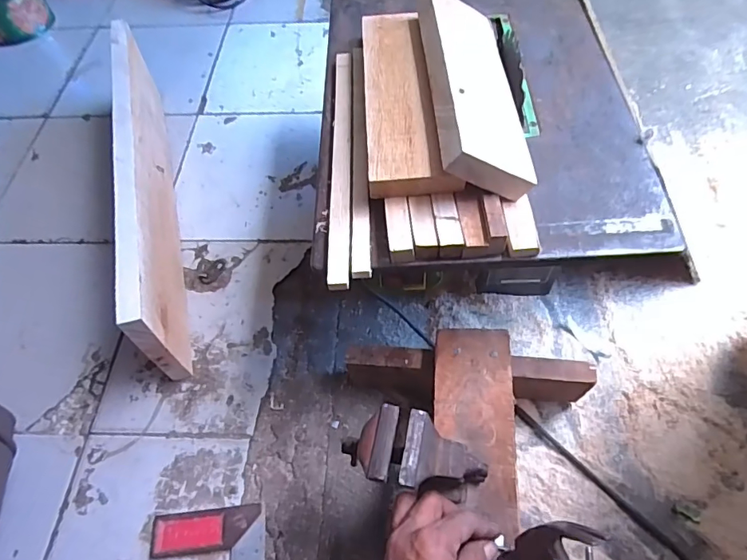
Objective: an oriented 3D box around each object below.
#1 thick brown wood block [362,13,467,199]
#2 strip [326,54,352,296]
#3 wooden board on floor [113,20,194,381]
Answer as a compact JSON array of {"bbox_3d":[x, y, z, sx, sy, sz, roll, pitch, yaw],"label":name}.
[{"bbox_3d":[0.031,-0.193,0.497,0.078,0.023,0.256,-4,58,1],"label":"thick brown wood block"},{"bbox_3d":[-0.033,-0.131,0.497,0.020,0.012,0.317,-2,58,2],"label":"strip"},{"bbox_3d":[-0.331,-0.144,0.708,0.027,0.161,0.575,-16,59,-6],"label":"wooden board on floor"}]

